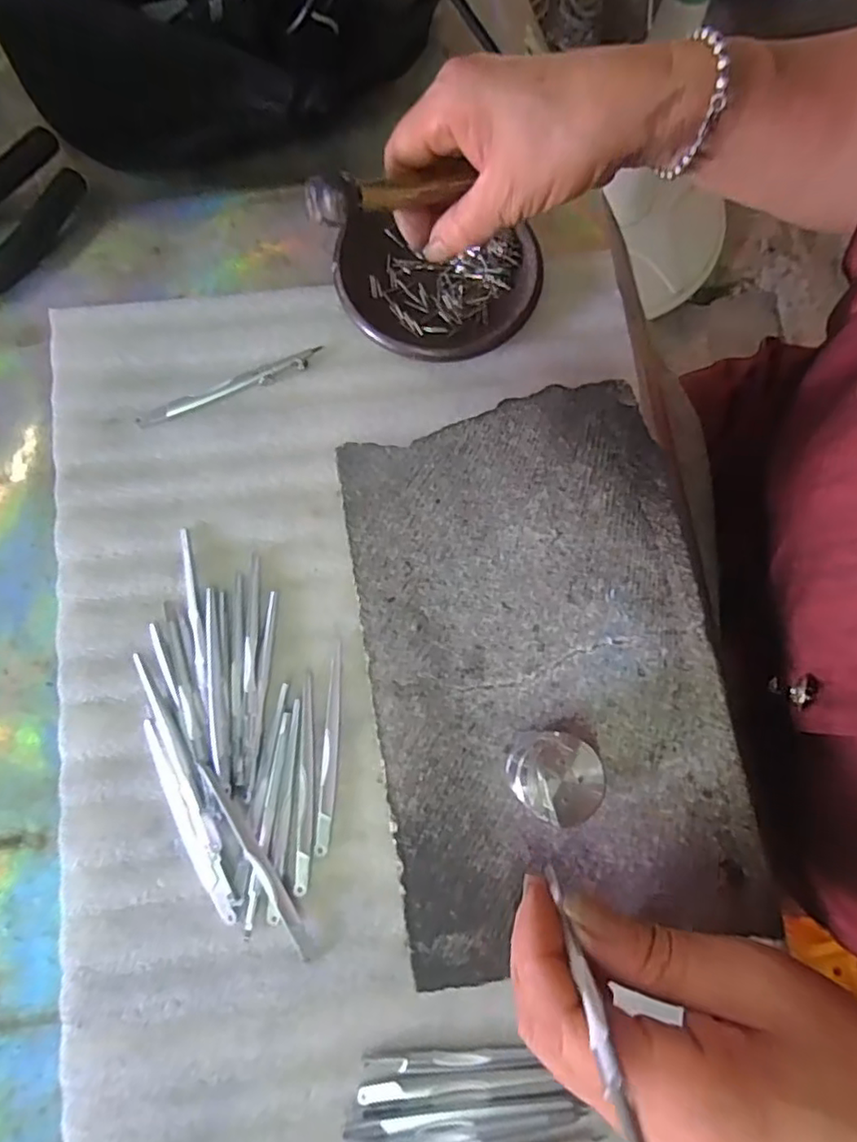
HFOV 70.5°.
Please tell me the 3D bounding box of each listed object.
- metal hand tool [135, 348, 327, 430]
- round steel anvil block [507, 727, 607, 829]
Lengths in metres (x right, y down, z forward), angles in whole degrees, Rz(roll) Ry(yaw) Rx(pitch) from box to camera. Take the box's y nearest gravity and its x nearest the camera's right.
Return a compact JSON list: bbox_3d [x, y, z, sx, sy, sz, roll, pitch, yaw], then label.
[{"bbox_3d":[-0.110,-0.102,0.336,0.105,0.004,0.011,-23,81,-5],"label":"metal hand tool"},{"bbox_3d":[0.050,0.081,0.242,0.034,0.023,0.032,0,79,-1],"label":"round steel anvil block"}]

